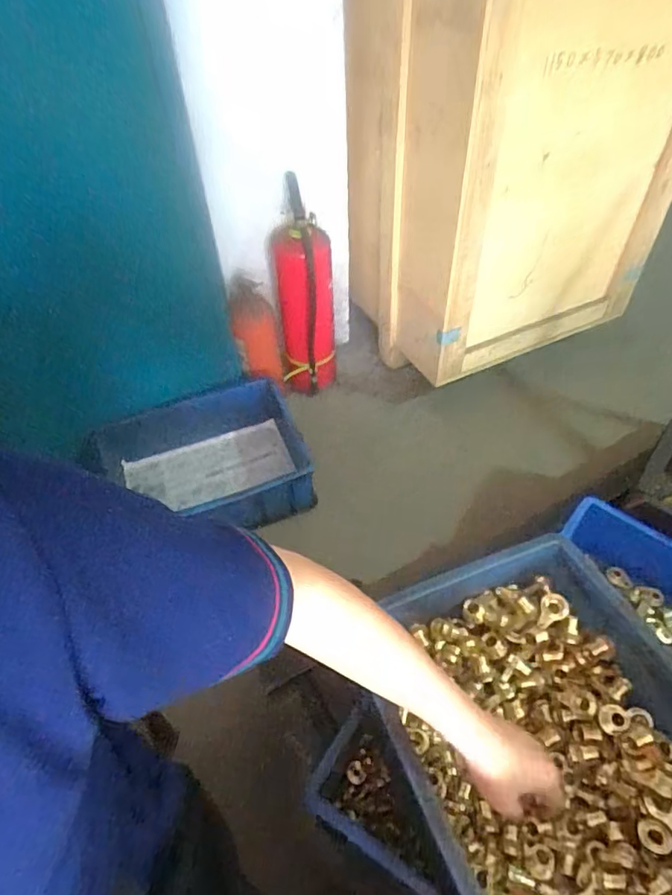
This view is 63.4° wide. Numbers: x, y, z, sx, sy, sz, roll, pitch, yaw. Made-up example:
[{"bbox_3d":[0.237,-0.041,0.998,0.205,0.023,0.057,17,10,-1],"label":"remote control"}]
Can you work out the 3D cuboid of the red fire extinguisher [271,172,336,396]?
[{"bbox_3d":[-0.073,-0.340,1.284,0.129,0.448,0.159,-5,49,-2],"label":"red fire extinguisher"}]

